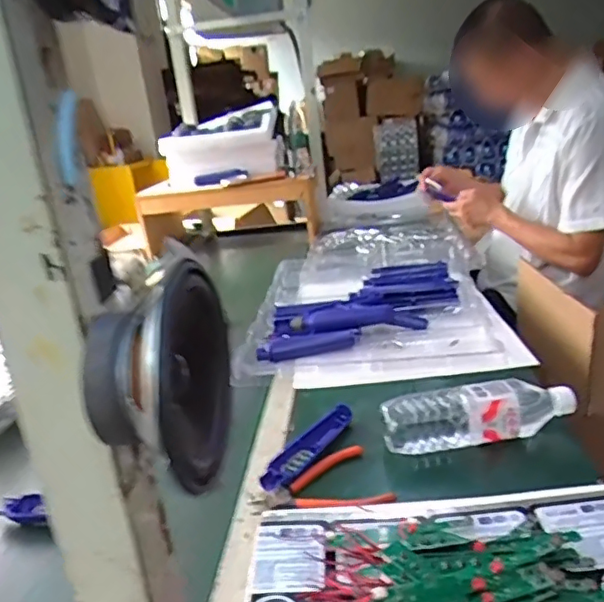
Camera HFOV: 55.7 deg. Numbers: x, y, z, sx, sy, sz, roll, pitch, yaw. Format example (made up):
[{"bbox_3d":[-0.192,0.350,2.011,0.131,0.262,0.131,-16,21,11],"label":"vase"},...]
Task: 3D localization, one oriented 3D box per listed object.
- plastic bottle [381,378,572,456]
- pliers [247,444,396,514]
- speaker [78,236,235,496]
[{"bbox_3d":[0.211,0.131,0.683,0.224,0.051,0.058,-8,17,-4],"label":"plastic bottle"},{"bbox_3d":[0.016,0.210,0.632,0.145,0.015,0.113,-11,18,-13],"label":"pliers"},{"bbox_3d":[-0.062,0.032,0.251,0.045,0.085,0.097,-4,17,10],"label":"speaker"}]

